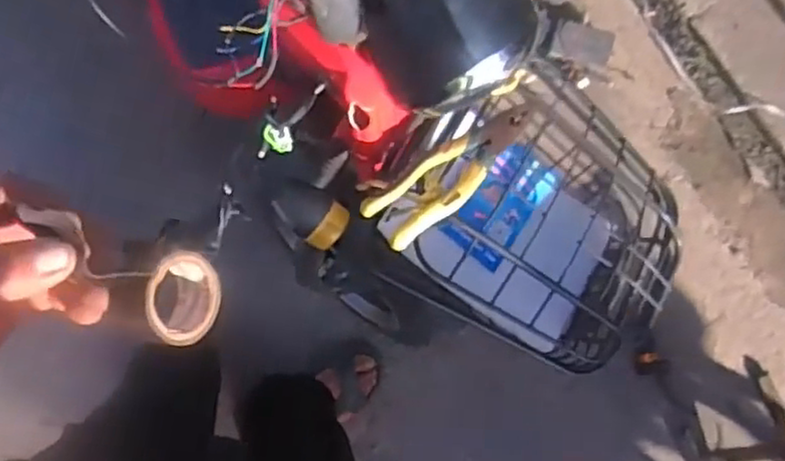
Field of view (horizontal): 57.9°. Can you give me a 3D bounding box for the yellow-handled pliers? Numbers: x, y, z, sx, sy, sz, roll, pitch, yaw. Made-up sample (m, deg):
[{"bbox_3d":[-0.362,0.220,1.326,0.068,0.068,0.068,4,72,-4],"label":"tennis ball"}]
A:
[{"bbox_3d":[0.058,-0.055,0.618,0.193,0.024,0.052,-41,97,-25],"label":"yellow-handled pliers"}]

